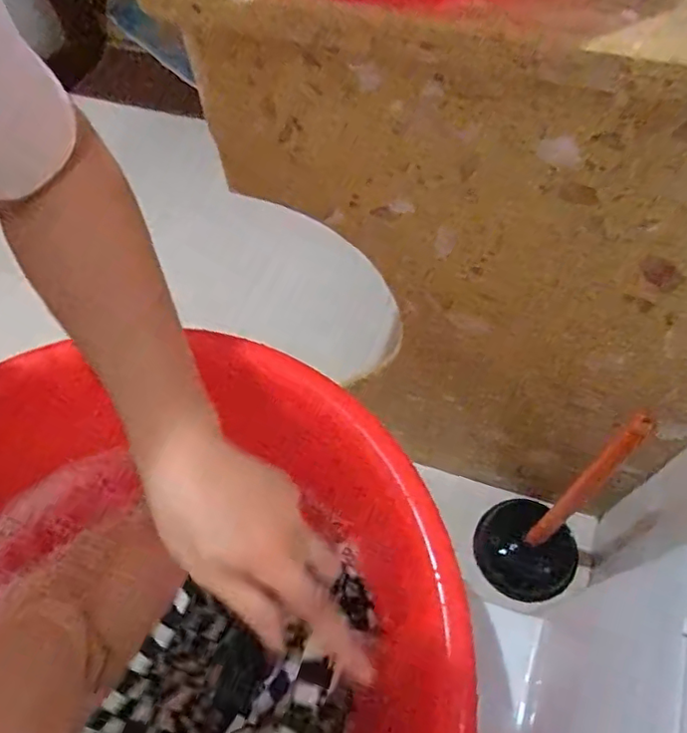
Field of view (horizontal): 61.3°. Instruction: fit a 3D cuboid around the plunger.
[{"bbox_3d":[0.313,0.207,0.848,0.155,0.399,0.151,36,67,21],"label":"plunger"}]

